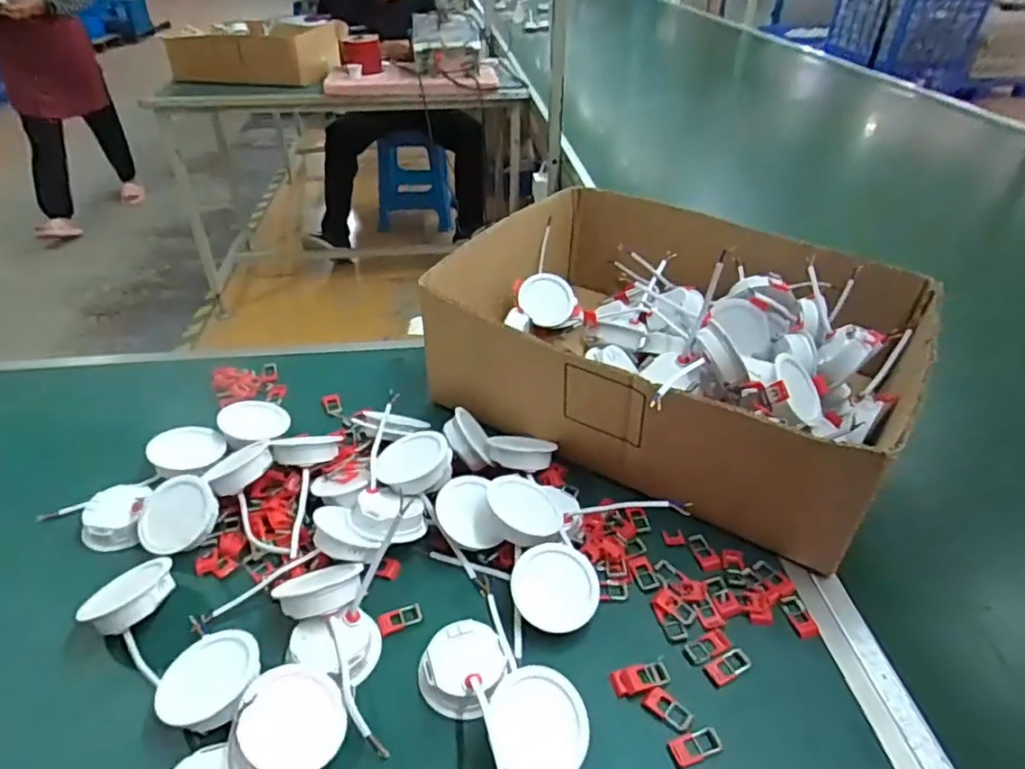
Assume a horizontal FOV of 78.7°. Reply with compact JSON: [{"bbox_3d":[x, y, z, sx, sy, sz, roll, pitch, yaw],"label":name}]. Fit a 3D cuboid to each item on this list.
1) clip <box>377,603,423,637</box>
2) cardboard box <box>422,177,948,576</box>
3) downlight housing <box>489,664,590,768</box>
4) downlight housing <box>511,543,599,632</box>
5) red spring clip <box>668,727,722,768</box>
[{"bbox_3d":[-0.094,0.197,0.525,0.036,0.005,0.019,-15,40,-20],"label":"clip"},{"bbox_3d":[0.183,-0.047,0.720,0.466,0.157,0.357,23,42,26],"label":"cardboard box"},{"bbox_3d":[0.018,0.239,0.437,0.071,0.023,0.071,13,43,-12],"label":"downlight housing"},{"bbox_3d":[0.035,0.172,0.528,0.071,0.018,0.071,3,53,-4],"label":"downlight housing"},{"bbox_3d":[0.131,0.257,0.444,0.038,0.004,0.018,-11,39,-15],"label":"red spring clip"}]

